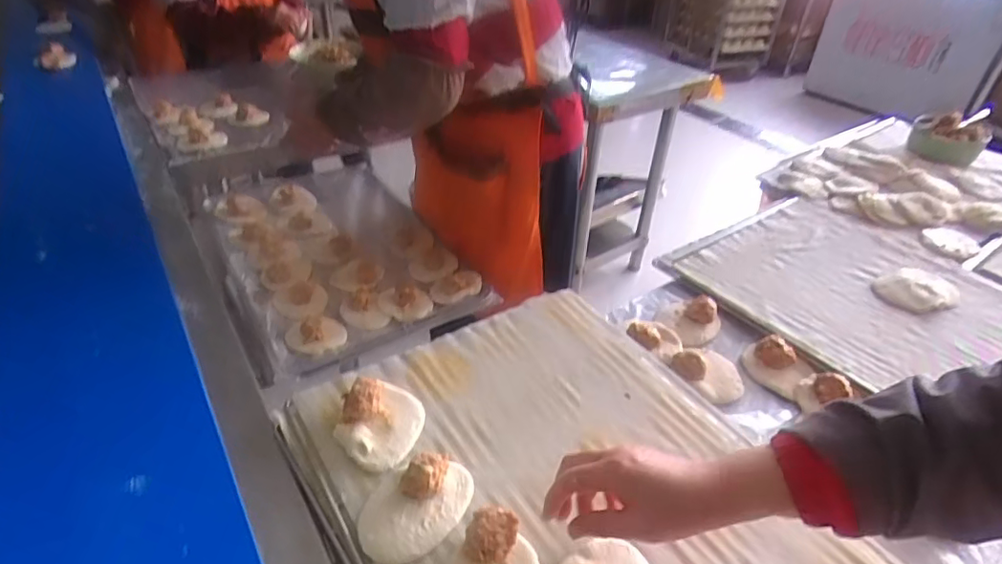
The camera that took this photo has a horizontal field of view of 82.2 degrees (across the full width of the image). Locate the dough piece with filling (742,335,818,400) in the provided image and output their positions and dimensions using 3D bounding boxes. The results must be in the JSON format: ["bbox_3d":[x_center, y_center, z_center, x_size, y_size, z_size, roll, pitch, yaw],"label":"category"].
[{"bbox_3d":[0.367,0.107,0.760,0.076,0.033,0.063,29,44,31],"label":"dough piece with filling"}]

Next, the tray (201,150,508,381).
[{"bbox_3d":[-0.351,-0.076,1.166,0.412,0.074,0.646,-20,46,-28],"label":"tray"}]

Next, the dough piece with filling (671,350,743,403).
[{"bbox_3d":[0.272,0.110,0.745,0.090,0.036,0.086,22,40,23],"label":"dough piece with filling"}]

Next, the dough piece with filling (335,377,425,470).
[{"bbox_3d":[-0.124,0.140,0.590,0.090,0.036,0.102,-6,37,-14],"label":"dough piece with filling"}]

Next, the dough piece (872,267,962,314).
[{"bbox_3d":[0.642,0.013,0.881,0.129,0.014,0.091,-18,41,-26],"label":"dough piece"}]

